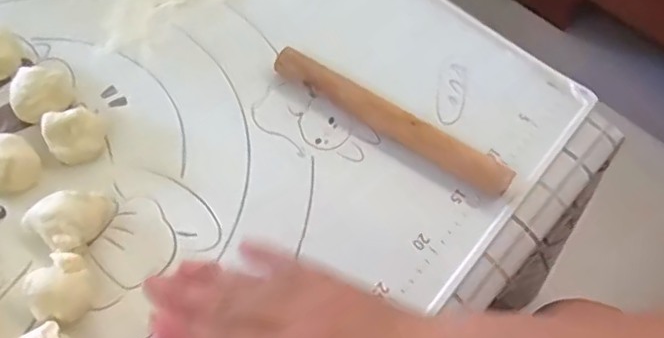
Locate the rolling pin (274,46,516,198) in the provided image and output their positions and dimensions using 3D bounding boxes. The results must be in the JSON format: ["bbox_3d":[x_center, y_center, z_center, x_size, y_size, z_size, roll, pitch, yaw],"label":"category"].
[{"bbox_3d":[0.046,-0.039,0.478,0.208,0.029,0.022,31,63,13],"label":"rolling pin"}]

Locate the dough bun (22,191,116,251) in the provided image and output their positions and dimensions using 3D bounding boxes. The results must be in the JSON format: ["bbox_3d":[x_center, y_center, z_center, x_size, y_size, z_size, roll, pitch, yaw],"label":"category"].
[{"bbox_3d":[-0.184,0.034,0.421,0.044,0.023,0.050,37,64,15],"label":"dough bun"}]

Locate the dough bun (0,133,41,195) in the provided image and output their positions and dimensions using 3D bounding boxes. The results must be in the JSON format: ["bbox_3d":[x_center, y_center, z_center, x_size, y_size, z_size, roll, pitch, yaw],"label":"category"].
[{"bbox_3d":[-0.236,-0.002,0.435,0.042,0.027,0.040,2,61,-3],"label":"dough bun"}]

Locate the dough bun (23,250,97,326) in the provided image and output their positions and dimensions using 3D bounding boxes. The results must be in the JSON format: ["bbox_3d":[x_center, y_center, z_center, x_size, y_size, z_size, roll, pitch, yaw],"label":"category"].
[{"bbox_3d":[-0.178,0.080,0.394,0.036,0.032,0.044,29,62,11],"label":"dough bun"}]

